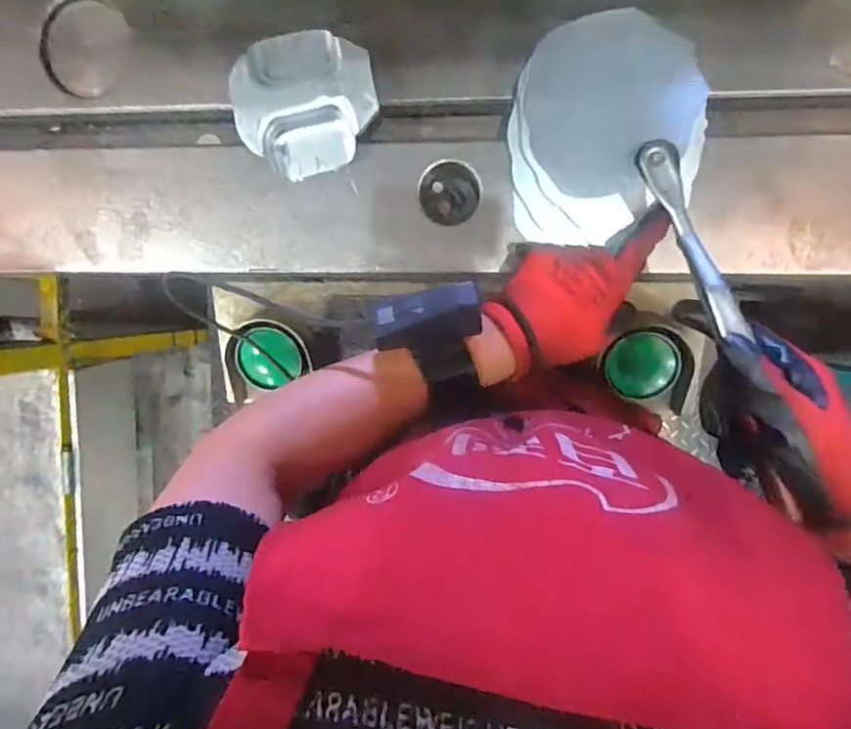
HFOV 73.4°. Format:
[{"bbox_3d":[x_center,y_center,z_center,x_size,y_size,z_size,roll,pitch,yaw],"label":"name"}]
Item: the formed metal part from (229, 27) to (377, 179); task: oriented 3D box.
[{"bbox_3d":[-0.099,-0.220,0.473,0.114,0.031,0.108,-12,95,7],"label":"formed metal part"}]

